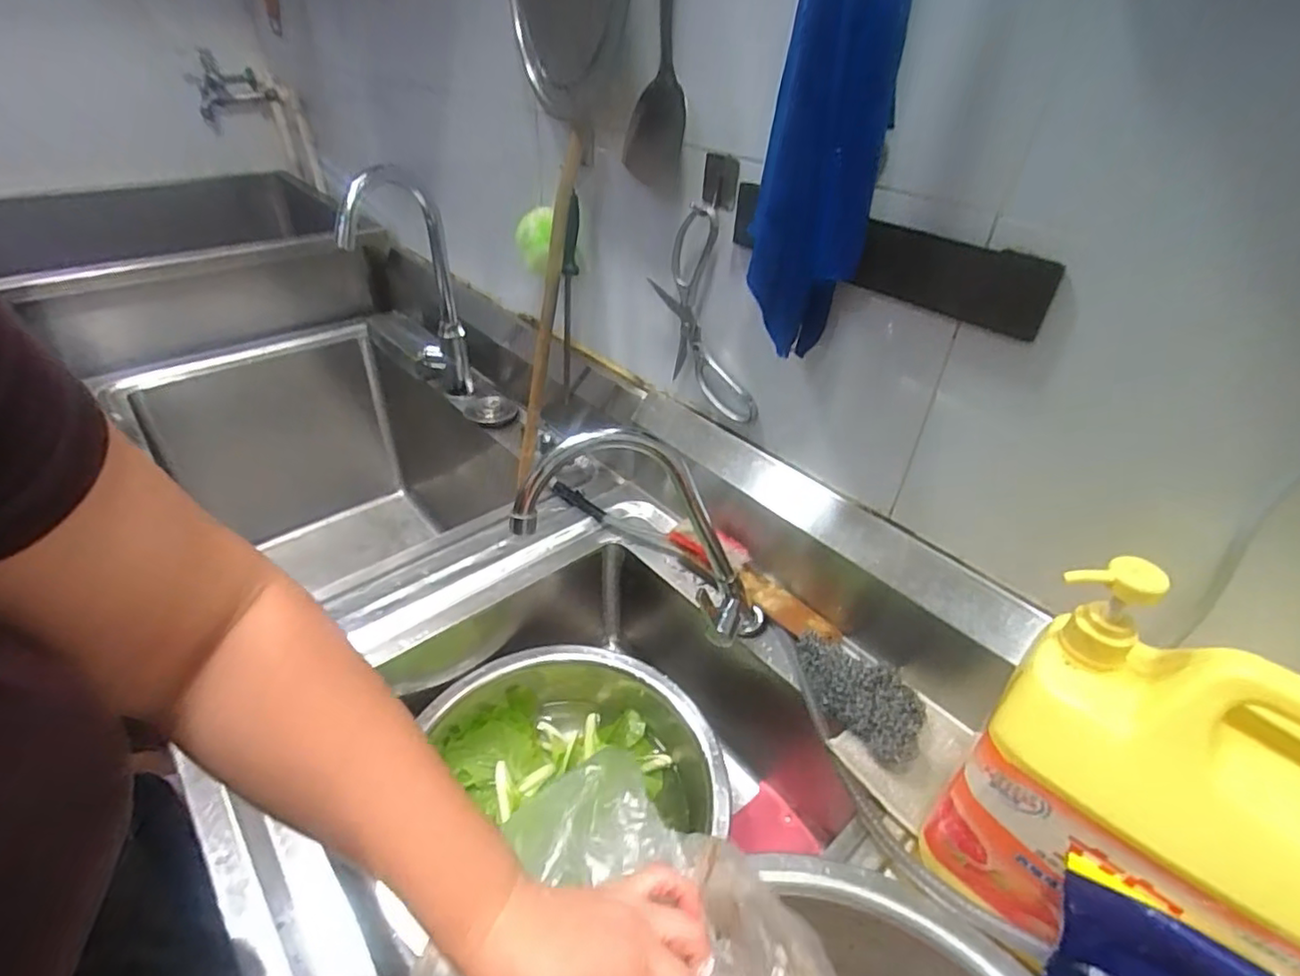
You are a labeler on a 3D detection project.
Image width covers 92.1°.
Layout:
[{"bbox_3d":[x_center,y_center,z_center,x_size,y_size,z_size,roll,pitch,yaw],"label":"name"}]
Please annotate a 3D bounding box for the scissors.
[{"bbox_3d":[0.053,-0.181,0.694,0.111,0.231,0.014,10,38,43],"label":"scissors"}]

